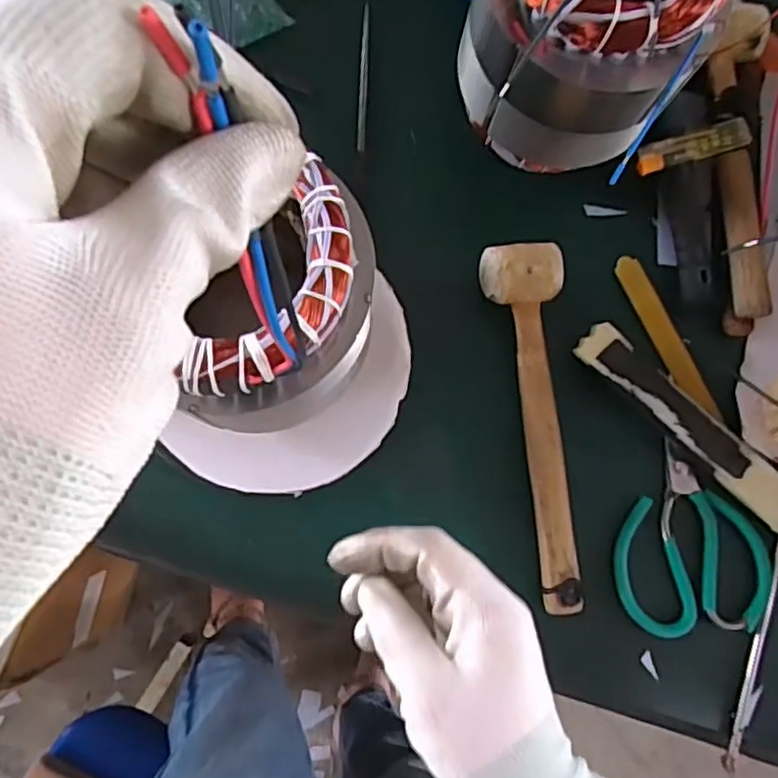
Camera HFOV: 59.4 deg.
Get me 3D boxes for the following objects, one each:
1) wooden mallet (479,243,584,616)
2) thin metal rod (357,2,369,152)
[{"bbox_3d":[0.108,0.025,0.492,0.055,0.036,0.263,-5,80,-3],"label":"wooden mallet"},{"bbox_3d":[-0.020,-0.251,0.550,0.007,0.005,0.130,2,81,-4],"label":"thin metal rod"}]

